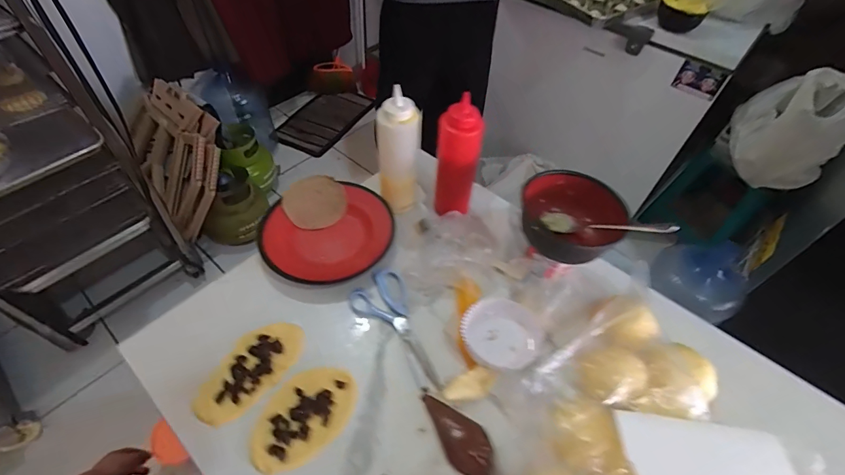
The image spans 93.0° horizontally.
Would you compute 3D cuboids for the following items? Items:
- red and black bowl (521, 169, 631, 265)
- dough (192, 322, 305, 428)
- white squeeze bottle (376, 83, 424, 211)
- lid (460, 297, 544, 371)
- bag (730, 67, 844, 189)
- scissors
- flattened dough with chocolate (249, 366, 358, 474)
[{"bbox_3d":[0.213,-0.031,0.574,0.142,0.068,0.127,27,54,19],"label":"red and black bowl"},{"bbox_3d":[-0.223,0.172,0.524,0.073,0.014,0.150,25,54,17],"label":"dough"},{"bbox_3d":[-0.039,-0.125,0.643,0.065,0.193,0.051,10,51,6],"label":"white squeeze bottle"},{"bbox_3d":[0.110,0.125,0.542,0.105,0.028,0.094,-22,54,-19],"label":"lid"},{"bbox_3d":[1.129,-0.351,1.207,0.239,0.341,0.274,20,52,14],"label":"bag"},{"bbox_3d":[-0.043,0.130,0.568,0.082,0.007,0.192,-17,53,-16],"label":"scissors"},{"bbox_3d":[-0.145,0.219,0.492,0.088,0.008,0.138,31,56,21],"label":"flattened dough with chocolate"}]

